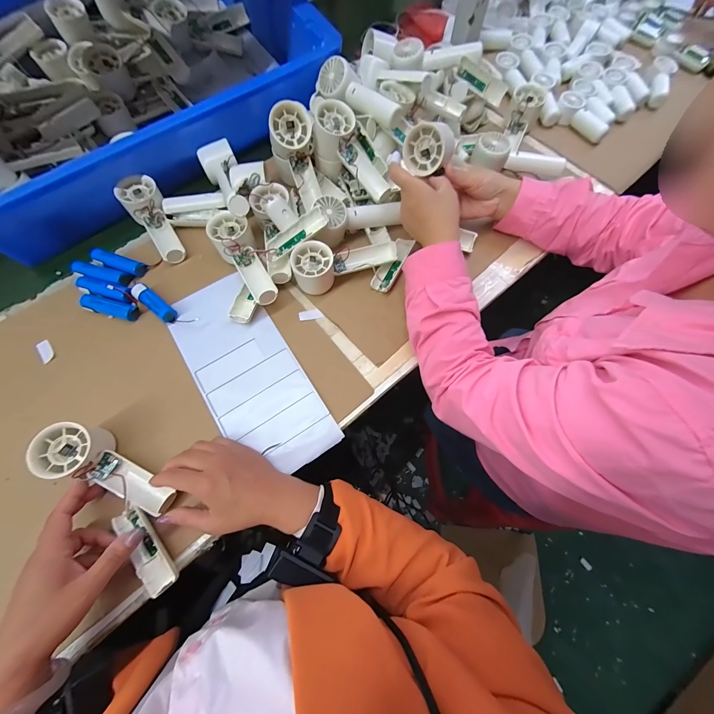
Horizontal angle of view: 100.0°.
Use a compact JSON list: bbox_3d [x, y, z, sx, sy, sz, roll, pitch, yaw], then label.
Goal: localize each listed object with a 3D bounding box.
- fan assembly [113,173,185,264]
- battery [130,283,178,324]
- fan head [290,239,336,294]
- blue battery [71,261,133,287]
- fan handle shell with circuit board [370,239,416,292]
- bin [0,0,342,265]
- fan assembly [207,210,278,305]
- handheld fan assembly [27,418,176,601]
[{"bbox_3d":[-0.307,-0.212,0.462,0.056,0.043,0.143,-37,75,-13],"label":"fan assembly"},{"bbox_3d":[-0.288,-0.075,0.427,0.073,0.022,0.023,36,73,12],"label":"battery"},{"bbox_3d":[-0.062,-0.126,0.432,0.057,0.053,0.055,-3,70,-2],"label":"fan head"},{"bbox_3d":[-0.372,-0.123,0.440,0.075,0.017,0.023,14,73,-9],"label":"blue battery"},{"bbox_3d":[0.055,-0.142,0.451,0.033,0.019,0.097,25,71,8],"label":"fan handle shell with circuit board"},{"bbox_3d":[-0.397,-0.463,0.495,0.637,0.126,0.399,-41,76,-14],"label":"bin"},{"bbox_3d":[-0.160,-0.137,0.431,0.056,0.048,0.158,-27,73,-10],"label":"fan assembly"},{"bbox_3d":[-0.264,0.158,0.339,0.075,0.051,0.210,-39,88,-11],"label":"handheld fan assembly"}]

